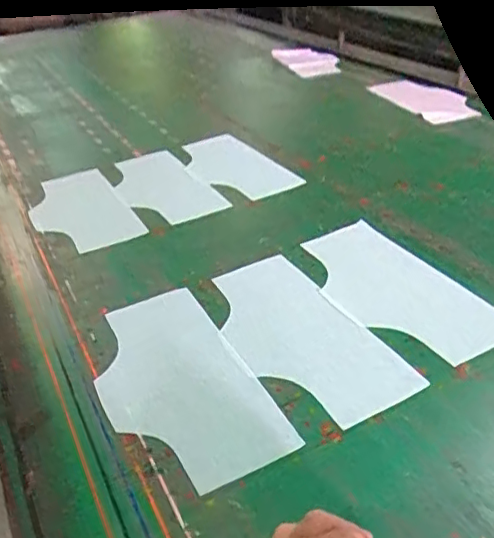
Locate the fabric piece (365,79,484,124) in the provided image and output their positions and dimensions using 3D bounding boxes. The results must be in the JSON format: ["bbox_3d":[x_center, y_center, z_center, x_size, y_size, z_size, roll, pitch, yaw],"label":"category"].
[{"bbox_3d":[0.457,-0.450,1.500,0.164,0.012,0.376,-13,34,-15],"label":"fabric piece"}]

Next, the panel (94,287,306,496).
[{"bbox_3d":[-0.090,0.131,0.690,0.165,0.011,0.328,-21,38,-19],"label":"panel"}]

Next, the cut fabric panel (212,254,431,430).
[{"bbox_3d":[0.057,0.078,0.746,0.155,0.011,0.340,-20,34,-19],"label":"cut fabric panel"}]

